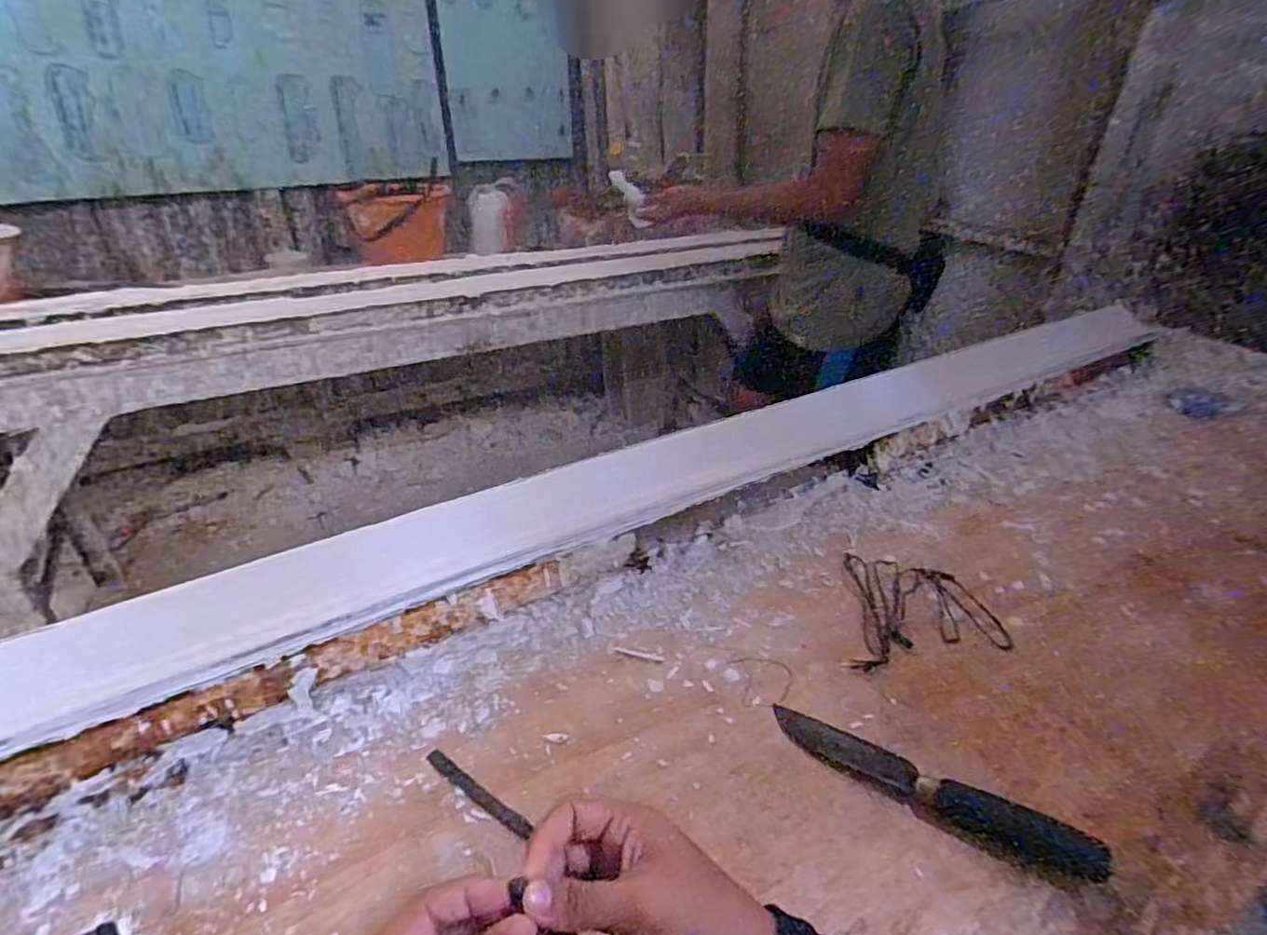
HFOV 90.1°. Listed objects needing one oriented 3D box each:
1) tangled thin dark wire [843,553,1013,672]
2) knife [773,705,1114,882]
[{"bbox_3d":[0.271,0.138,0.587,0.138,0.012,0.148,8,33,10],"label":"tangled thin dark wire"},{"bbox_3d":[0.201,0.222,0.440,0.211,0.024,0.032,20,36,26],"label":"knife"}]

